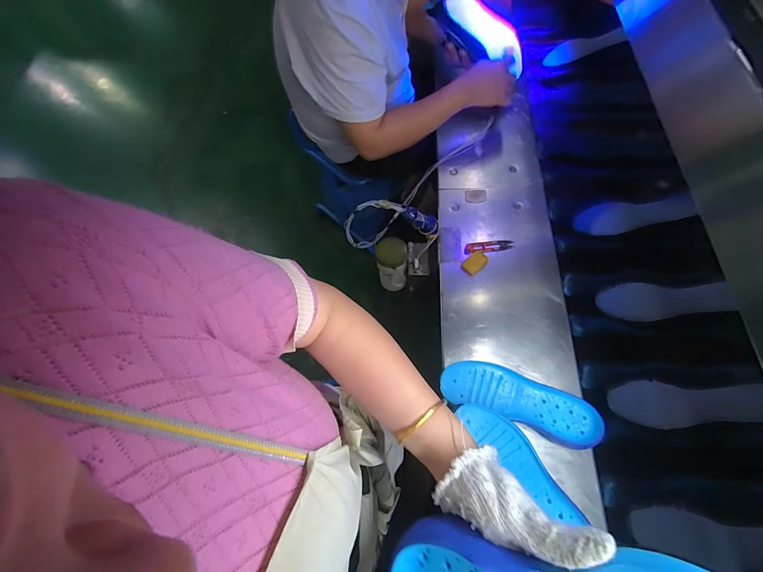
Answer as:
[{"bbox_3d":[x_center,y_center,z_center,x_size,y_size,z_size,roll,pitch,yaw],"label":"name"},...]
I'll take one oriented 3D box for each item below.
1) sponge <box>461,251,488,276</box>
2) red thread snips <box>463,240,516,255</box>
[{"bbox_3d":[0.194,-0.047,0.712,0.052,0.008,0.035,-38,74,-13],"label":"sponge"},{"bbox_3d":[0.227,-0.082,0.726,0.103,0.009,0.026,-7,69,-3],"label":"red thread snips"}]

